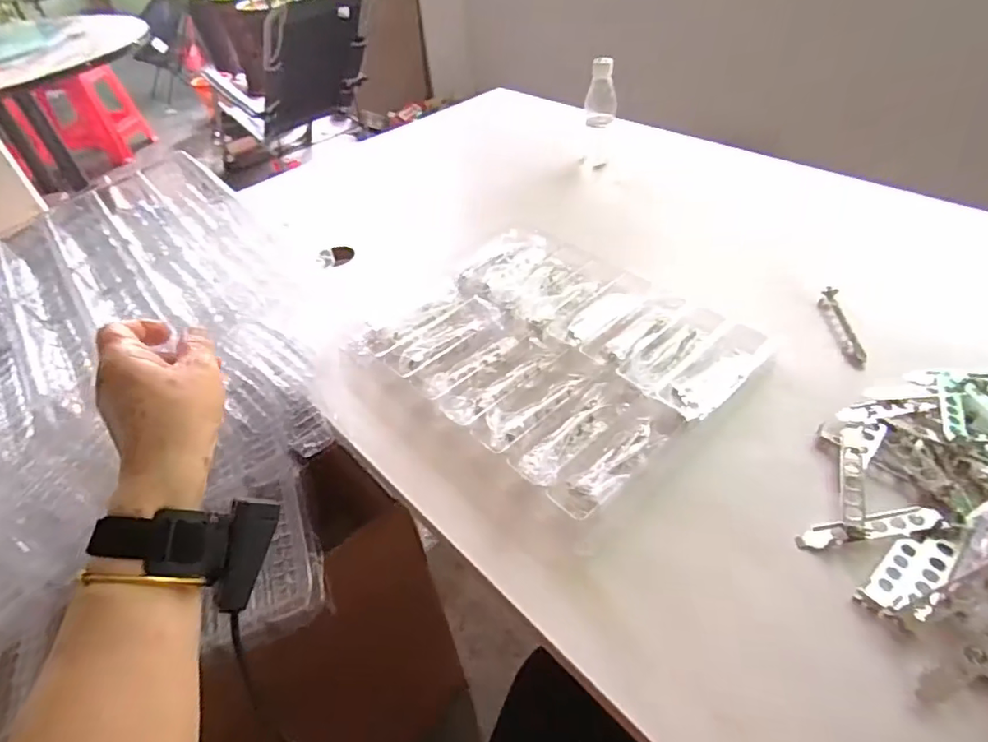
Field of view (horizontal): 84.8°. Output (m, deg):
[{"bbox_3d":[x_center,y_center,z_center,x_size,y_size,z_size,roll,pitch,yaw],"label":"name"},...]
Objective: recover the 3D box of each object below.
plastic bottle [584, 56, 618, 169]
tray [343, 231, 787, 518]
[{"bbox_3d":[0.190,-0.455,0.965,0.050,0.173,0.047,-9,45,-3],"label":"plastic bottle"},{"bbox_3d":[0.062,-0.035,0.655,0.333,0.041,0.406,-36,52,-27],"label":"tray"}]

